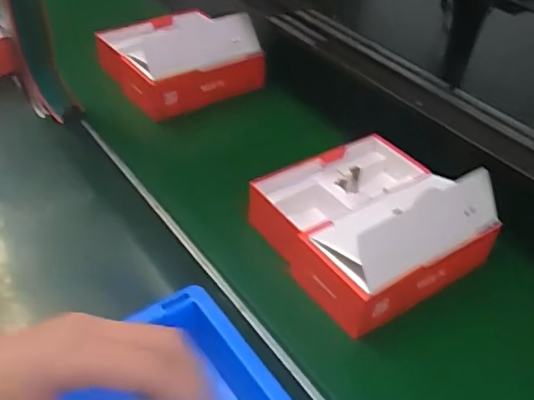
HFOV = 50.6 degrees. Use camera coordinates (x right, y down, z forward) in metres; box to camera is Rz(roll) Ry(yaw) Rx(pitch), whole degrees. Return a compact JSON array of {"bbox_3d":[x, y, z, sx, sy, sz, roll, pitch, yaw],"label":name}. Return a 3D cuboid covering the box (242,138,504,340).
[{"bbox_3d":[0.108,0.000,0.560,0.195,0.090,0.190,-23,47,-27],"label":"box"}]

